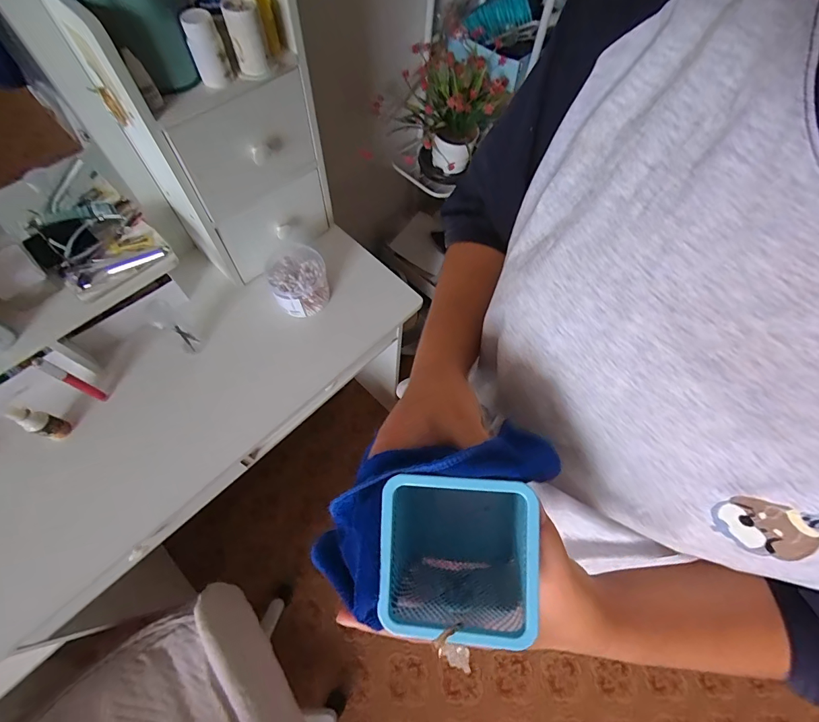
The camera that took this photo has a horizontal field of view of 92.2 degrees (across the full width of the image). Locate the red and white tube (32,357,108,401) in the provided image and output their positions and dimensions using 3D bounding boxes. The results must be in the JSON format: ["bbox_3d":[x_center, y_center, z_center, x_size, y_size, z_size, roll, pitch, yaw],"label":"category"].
[{"bbox_3d":[-0.477,0.030,0.562,0.017,0.128,0.013,24,65,8],"label":"red and white tube"}]

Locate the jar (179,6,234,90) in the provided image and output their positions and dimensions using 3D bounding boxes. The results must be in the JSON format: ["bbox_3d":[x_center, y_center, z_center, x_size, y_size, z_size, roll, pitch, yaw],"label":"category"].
[{"bbox_3d":[-0.225,-0.347,0.441,0.035,0.064,0.030,-22,67,-13],"label":"jar"}]

